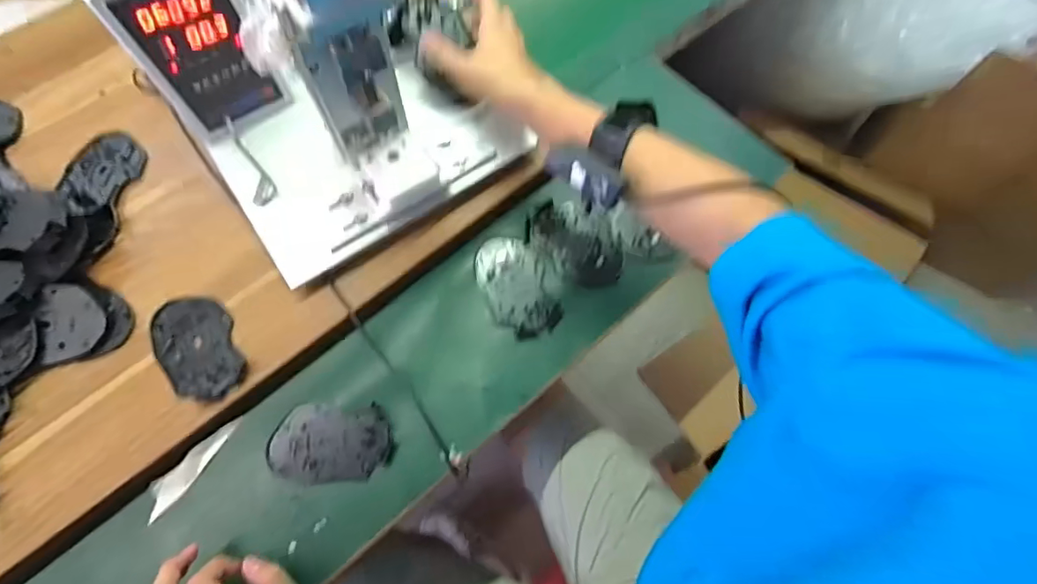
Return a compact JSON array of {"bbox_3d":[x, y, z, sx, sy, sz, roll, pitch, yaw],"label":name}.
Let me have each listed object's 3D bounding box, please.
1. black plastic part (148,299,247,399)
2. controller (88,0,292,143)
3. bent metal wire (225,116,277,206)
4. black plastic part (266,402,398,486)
[{"bbox_3d":[-0.313,0.053,0.511,0.070,0.010,0.115,-36,74,-14],"label":"black plastic part"},{"bbox_3d":[-0.306,-0.240,0.496,0.104,0.187,0.052,-30,73,-13],"label":"controller"},{"bbox_3d":[-0.287,-0.137,0.547,0.027,0.020,0.101,-32,73,-13],"label":"bent metal wire"},{"bbox_3d":[-0.180,0.146,0.504,0.114,0.007,0.070,0,69,-2],"label":"black plastic part"}]

